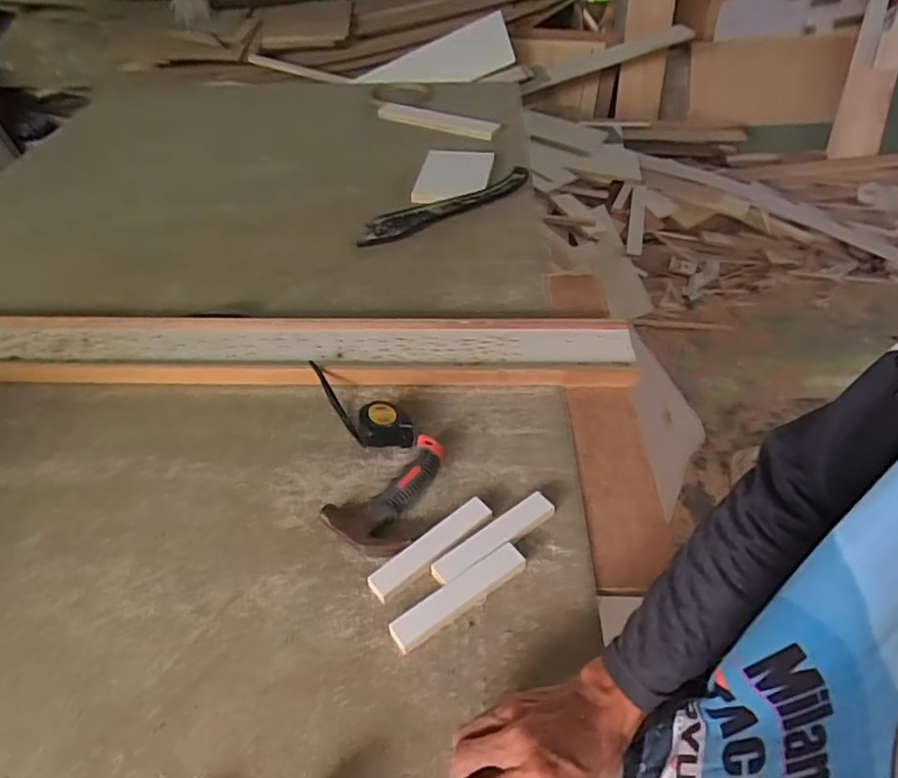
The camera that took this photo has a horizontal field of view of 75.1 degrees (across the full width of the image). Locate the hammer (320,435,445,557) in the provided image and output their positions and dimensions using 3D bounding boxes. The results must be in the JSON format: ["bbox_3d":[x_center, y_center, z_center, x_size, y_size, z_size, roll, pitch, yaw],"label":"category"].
[{"bbox_3d":[-0.075,0.115,0.673,0.100,0.028,0.154,13,45,13],"label":"hammer"}]

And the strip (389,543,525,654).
[{"bbox_3d":[0.011,0.206,0.585,0.151,0.016,0.028,-26,50,-25],"label":"strip"}]

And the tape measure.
[{"bbox_3d":[-0.117,0.015,0.773,0.061,0.043,0.186,-27,50,-26],"label":"tape measure"}]

